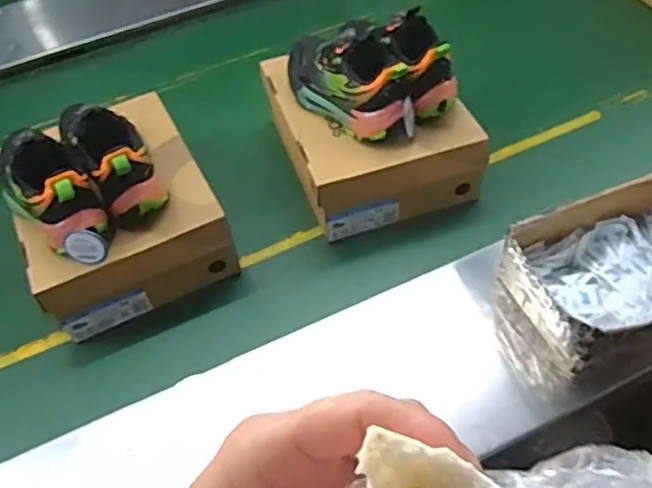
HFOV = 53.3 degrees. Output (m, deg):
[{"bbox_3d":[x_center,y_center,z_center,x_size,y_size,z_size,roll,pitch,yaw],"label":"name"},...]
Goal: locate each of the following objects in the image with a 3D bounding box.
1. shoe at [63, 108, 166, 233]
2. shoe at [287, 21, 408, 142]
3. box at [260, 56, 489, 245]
[{"bbox_3d":[-0.253,-0.095,0.787,0.076,0.139,0.094,-32,54,-20],"label":"shoe"},{"bbox_3d":[0.029,-0.230,0.868,0.092,0.109,0.201,-35,55,-21],"label":"shoe"},{"bbox_3d":[0.063,-0.161,0.958,0.247,0.128,0.264,-16,50,-7],"label":"box"}]

